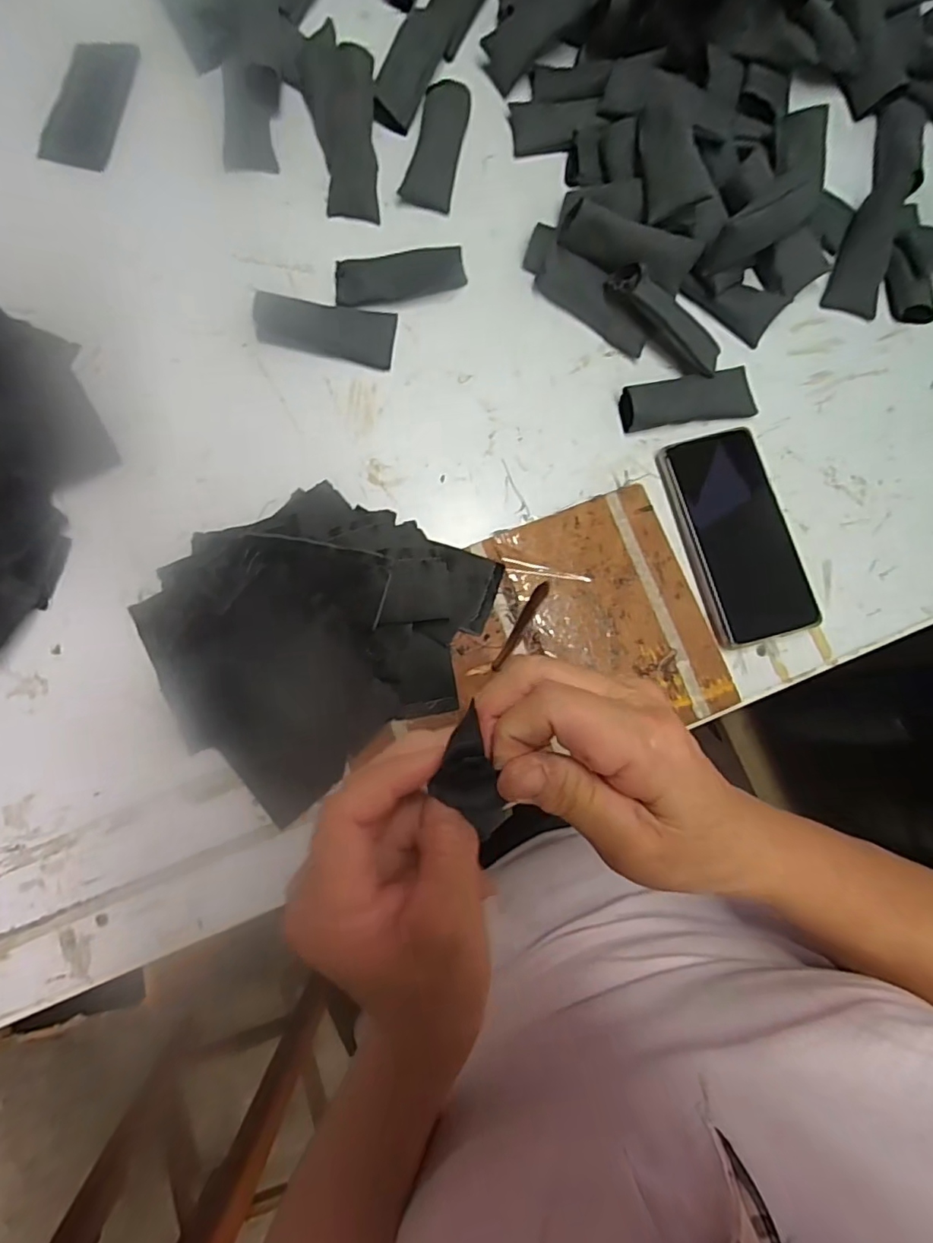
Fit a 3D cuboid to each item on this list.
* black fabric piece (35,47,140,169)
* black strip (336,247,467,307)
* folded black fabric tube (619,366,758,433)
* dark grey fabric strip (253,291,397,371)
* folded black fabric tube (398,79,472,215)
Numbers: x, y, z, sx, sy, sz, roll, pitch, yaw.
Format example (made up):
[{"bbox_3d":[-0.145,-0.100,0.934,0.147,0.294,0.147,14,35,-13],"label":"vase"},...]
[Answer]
[{"bbox_3d":[-0.307,-0.422,0.468,0.056,0.005,0.112,11,82,0],"label":"black fabric piece"},{"bbox_3d":[-0.051,-0.265,0.442,0.099,0.031,0.028,-4,81,-3],"label":"black strip"},{"bbox_3d":[0.170,-0.172,0.438,0.106,0.022,0.037,-10,81,-4],"label":"folded black fabric tube"},{"bbox_3d":[-0.108,-0.226,0.438,0.103,0.022,0.042,7,80,-1],"label":"dark grey fabric strip"},{"bbox_3d":[-0.024,-0.392,0.471,0.038,0.017,0.106,11,80,0],"label":"folded black fabric tube"}]

